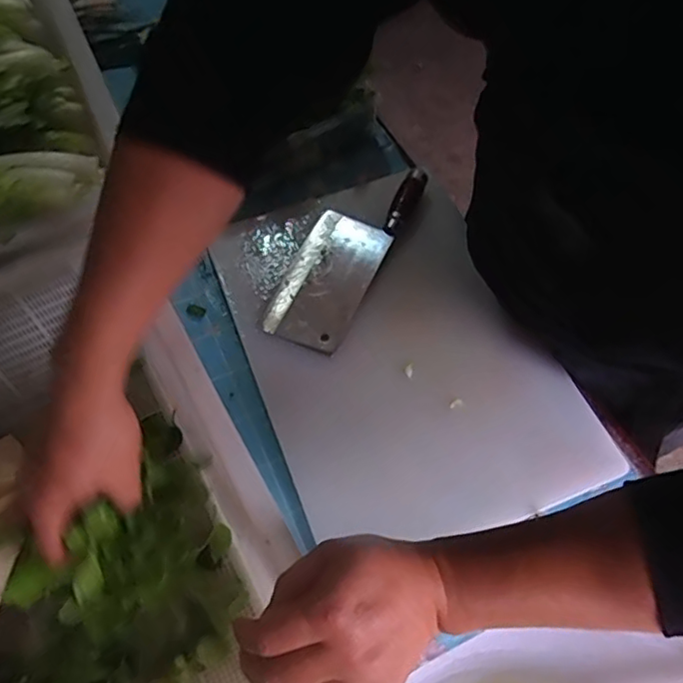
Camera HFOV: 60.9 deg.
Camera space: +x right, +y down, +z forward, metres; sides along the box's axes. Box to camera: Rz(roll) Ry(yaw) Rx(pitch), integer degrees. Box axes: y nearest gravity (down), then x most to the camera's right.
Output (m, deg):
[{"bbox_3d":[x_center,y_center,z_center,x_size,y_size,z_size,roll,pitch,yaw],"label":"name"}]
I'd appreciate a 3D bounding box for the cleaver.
[{"bbox_3d":[0.006,-0.120,0.732,0.099,0.034,0.278,24,62,13],"label":"cleaver"}]

